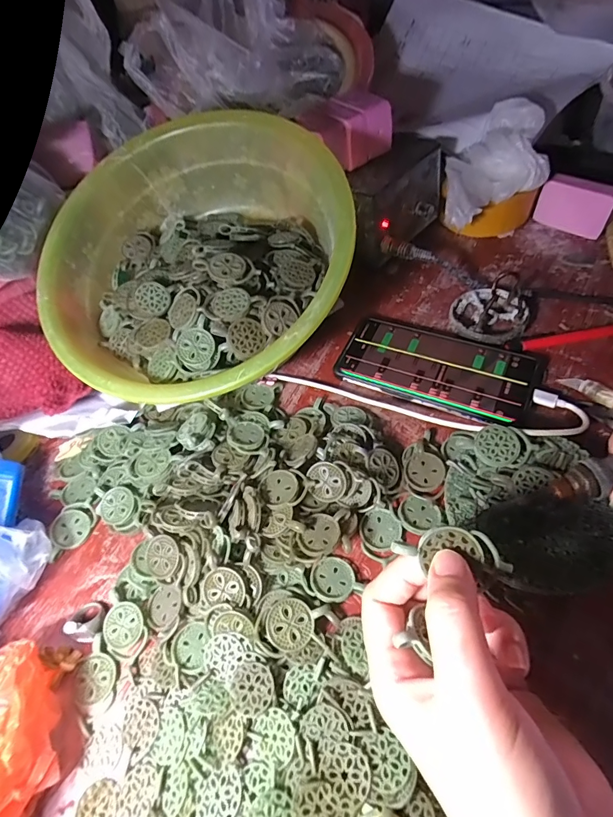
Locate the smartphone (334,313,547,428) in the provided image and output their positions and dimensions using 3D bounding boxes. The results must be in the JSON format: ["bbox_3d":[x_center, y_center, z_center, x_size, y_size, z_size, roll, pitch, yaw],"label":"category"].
[{"bbox_3d":[0.115,-0.041,0.366,0.162,0.010,0.087,19,61,20],"label":"smartphone"}]

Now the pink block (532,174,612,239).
[{"bbox_3d":[0.279,-0.211,0.426,0.069,0.052,0.013,26,64,23],"label":"pink block"}]

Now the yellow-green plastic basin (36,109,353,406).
[{"bbox_3d":[-0.085,-0.124,0.360,0.259,0.107,0.259,-6,72,18],"label":"yellow-green plastic basin"}]

